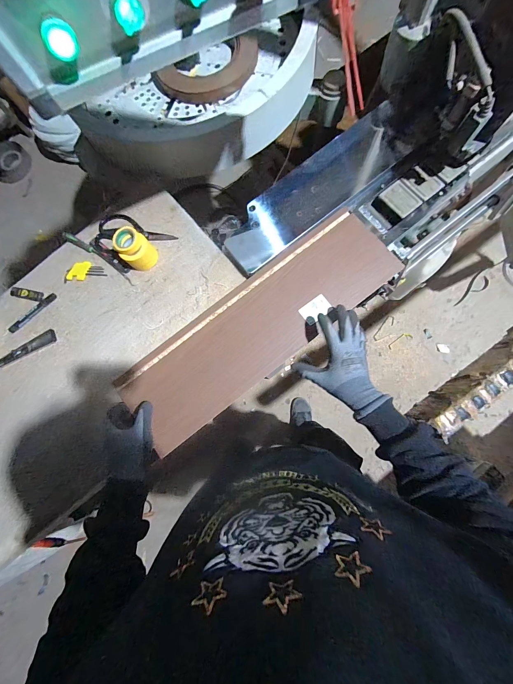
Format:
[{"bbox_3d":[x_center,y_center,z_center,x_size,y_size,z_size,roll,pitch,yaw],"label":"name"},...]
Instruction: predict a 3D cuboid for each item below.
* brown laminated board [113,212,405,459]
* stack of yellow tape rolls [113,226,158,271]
[{"bbox_3d":[0.006,-0.040,0.563,0.605,0.027,0.191,-38,81,-3],"label":"brown laminated board"},{"bbox_3d":[-0.268,-0.204,0.598,0.079,0.069,0.065,37,85,9],"label":"stack of yellow tape rolls"}]

